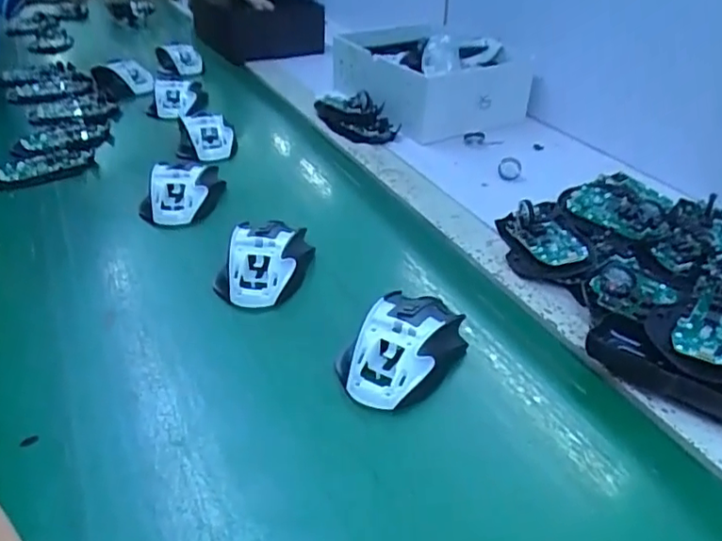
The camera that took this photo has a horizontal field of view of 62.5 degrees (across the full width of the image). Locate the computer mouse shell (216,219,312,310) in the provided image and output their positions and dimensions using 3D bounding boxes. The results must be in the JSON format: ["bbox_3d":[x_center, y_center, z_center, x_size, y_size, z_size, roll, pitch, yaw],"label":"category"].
[{"bbox_3d":[-0.084,-0.008,0.514,0.065,0.040,0.085,10,37,14],"label":"computer mouse shell"}]

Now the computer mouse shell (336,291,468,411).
[{"bbox_3d":[0.033,0.053,0.433,0.109,0.034,0.067,-30,45,-35],"label":"computer mouse shell"}]

